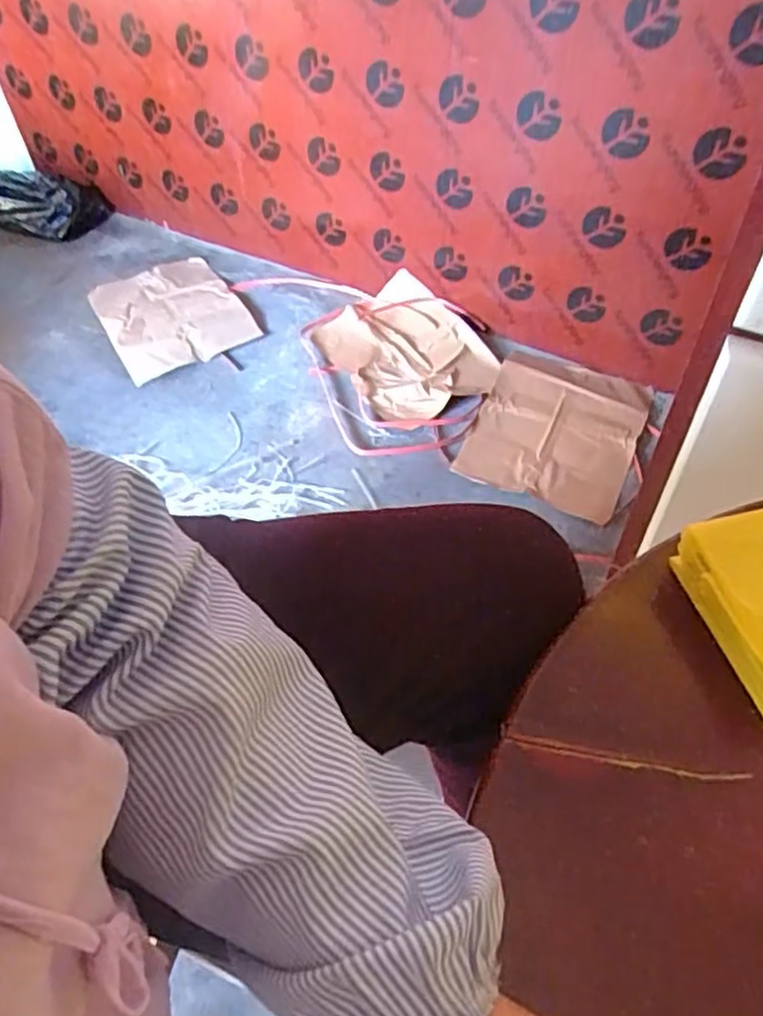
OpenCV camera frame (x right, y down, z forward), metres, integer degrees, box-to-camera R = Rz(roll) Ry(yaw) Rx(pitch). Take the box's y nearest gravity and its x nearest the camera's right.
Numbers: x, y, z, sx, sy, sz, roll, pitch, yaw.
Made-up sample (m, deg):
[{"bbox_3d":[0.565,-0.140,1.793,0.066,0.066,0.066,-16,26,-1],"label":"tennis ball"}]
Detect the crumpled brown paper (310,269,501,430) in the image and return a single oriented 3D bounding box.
[{"bbox_3d":[0.044,-0.311,1.386,0.270,0.059,0.355,-28,56,-19],"label":"crumpled brown paper"}]

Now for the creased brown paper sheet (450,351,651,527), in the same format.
[{"bbox_3d":[0.305,-0.137,1.260,0.268,0.044,0.326,19,55,16],"label":"creased brown paper sheet"}]

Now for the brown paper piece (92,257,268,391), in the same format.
[{"bbox_3d":[-0.440,-0.418,1.490,0.267,0.042,0.379,-26,55,-17],"label":"brown paper piece"}]

